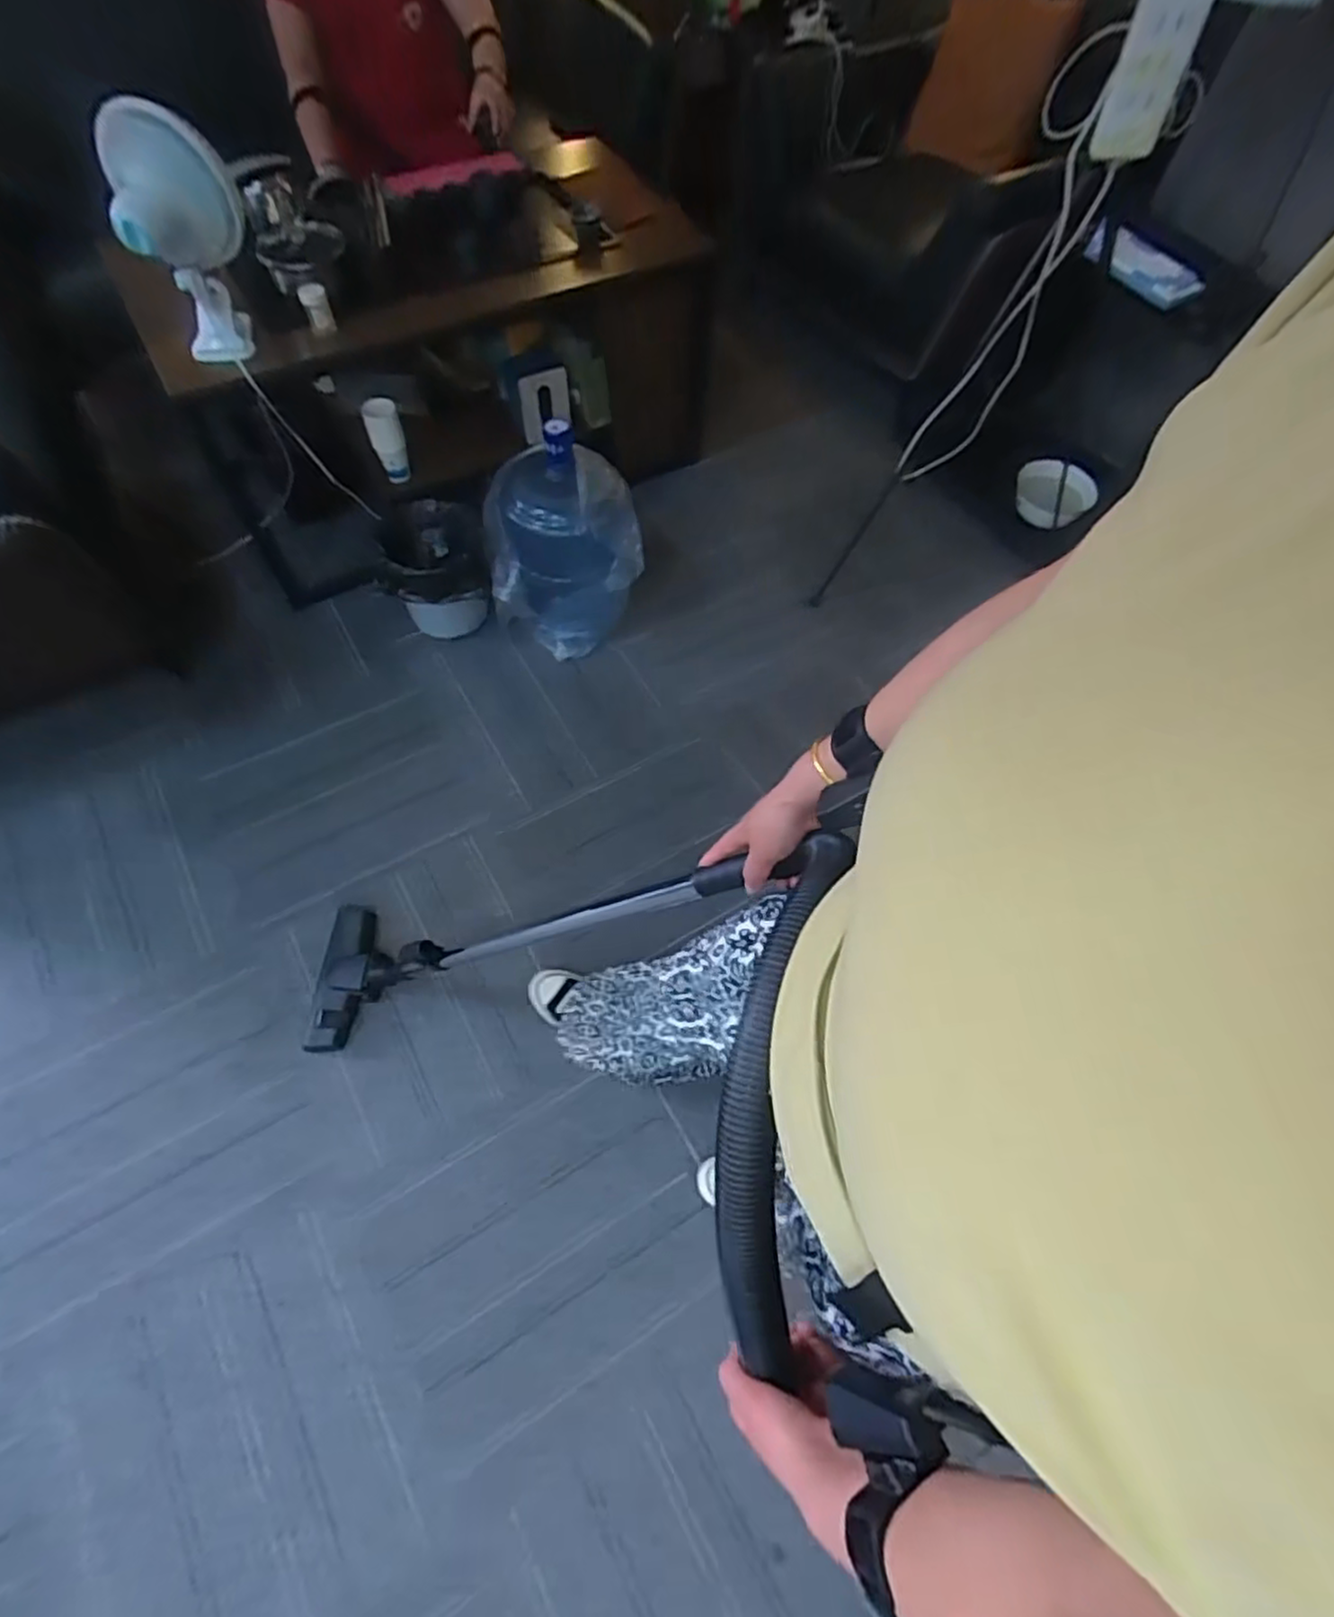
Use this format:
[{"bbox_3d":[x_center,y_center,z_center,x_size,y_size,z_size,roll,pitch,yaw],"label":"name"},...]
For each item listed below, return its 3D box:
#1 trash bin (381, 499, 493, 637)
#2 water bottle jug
[{"bbox_3d":[-0.517,-0.537,1.638,0.221,0.211,0.222,-10,65,-7],"label":"trash bin"},{"bbox_3d":[-0.242,-0.590,1.597,0.316,0.463,0.273,-22,67,-12],"label":"water bottle jug"}]

